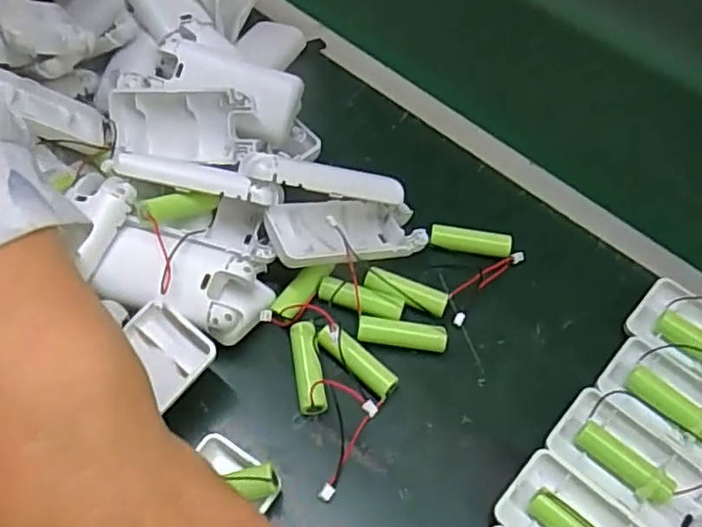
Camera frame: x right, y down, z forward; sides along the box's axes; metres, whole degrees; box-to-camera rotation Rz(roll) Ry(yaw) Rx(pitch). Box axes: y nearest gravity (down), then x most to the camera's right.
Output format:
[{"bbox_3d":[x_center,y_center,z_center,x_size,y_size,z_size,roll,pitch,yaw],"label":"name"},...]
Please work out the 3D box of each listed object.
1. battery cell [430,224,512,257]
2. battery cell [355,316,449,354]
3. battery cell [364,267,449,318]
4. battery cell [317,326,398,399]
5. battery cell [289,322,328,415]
[{"bbox_3d":[0.075,-0.014,0.400,0.050,0.009,0.012,9,56,2],"label":"battery cell"},{"bbox_3d":[0.029,0.040,0.359,0.050,0.011,0.013,8,56,1],"label":"battery cell"},{"bbox_3d":[0.032,0.017,0.371,0.048,0.010,0.013,20,57,10],"label":"battery cell"},{"bbox_3d":[0.002,0.053,0.347,0.050,0.018,0.014,34,61,18],"label":"battery cell"},{"bbox_3d":[-0.024,0.055,0.343,0.014,0.019,0.048,-8,57,-9],"label":"battery cell"}]

